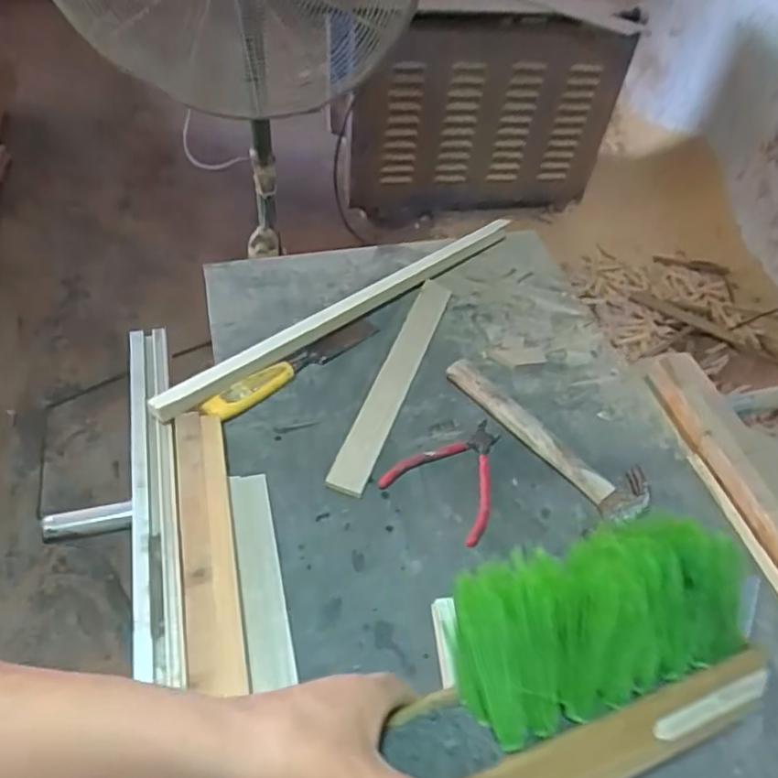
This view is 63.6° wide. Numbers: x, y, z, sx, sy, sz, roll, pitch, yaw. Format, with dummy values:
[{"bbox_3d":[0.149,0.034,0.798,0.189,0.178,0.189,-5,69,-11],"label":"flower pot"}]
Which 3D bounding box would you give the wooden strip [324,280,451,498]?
[{"bbox_3d":[0.010,-0.018,0.745,0.042,0.013,0.344,18,50,9],"label":"wooden strip"}]

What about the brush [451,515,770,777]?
[{"bbox_3d":[0.115,0.179,0.411,0.290,0.091,0.140,-16,53,-18],"label":"brush"}]

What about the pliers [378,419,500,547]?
[{"bbox_3d":[0.073,0.085,0.668,0.115,0.010,0.136,30,54,19],"label":"pliers"}]

